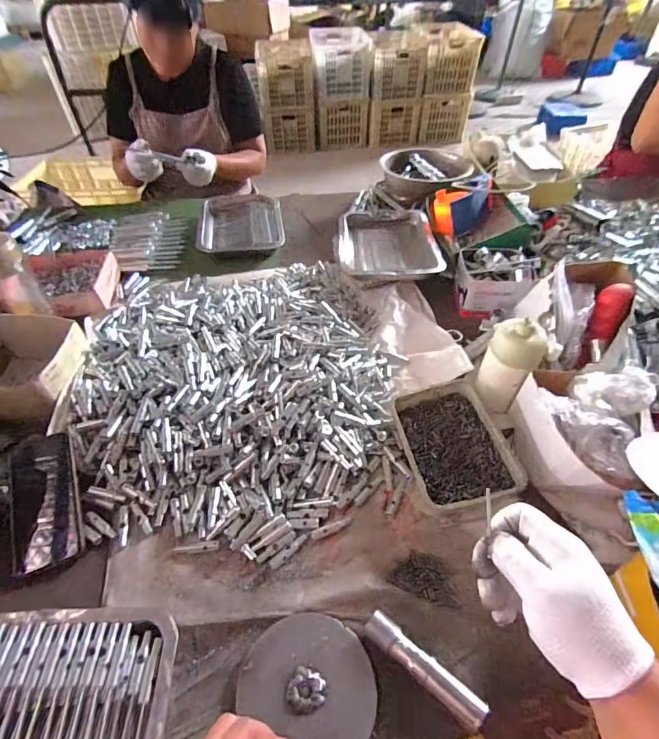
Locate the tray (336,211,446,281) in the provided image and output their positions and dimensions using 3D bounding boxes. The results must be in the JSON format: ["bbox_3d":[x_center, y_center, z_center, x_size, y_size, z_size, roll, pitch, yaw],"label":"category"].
[{"bbox_3d":[0.115,-0.247,0.820,0.188,0.036,0.242,1,48,2],"label":"tray"}]

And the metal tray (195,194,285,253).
[{"bbox_3d":[-0.207,-0.342,0.980,0.189,0.040,0.241,-6,48,-5],"label":"metal tray"}]

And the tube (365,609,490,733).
[{"bbox_3d":[0.087,0.280,0.388,0.119,0.025,0.025,32,56,27],"label":"tube"}]

